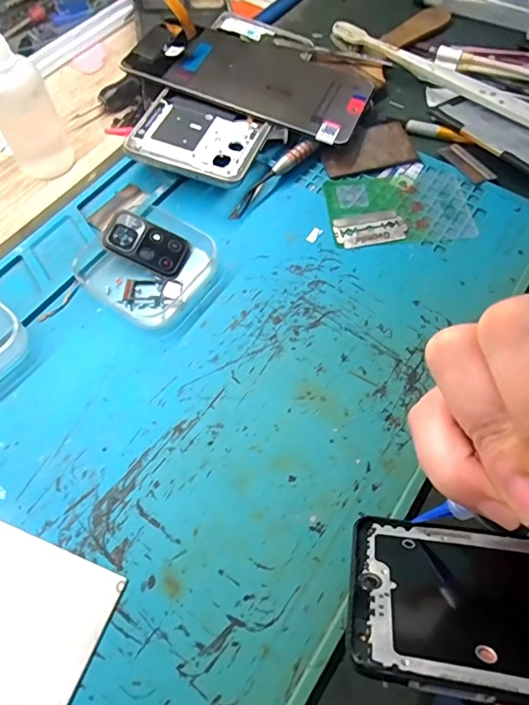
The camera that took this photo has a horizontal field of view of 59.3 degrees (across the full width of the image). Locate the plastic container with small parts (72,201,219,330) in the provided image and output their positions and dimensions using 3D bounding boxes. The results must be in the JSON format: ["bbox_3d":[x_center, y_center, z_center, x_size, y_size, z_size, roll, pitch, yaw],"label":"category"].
[{"bbox_3d":[-0.064,-0.052,0.255,0.068,0.016,0.064,31,67,13],"label":"plastic container with small parts"}]

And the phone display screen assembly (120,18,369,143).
[{"bbox_3d":[-0.008,-0.189,0.312,0.156,0.005,0.083,21,61,6],"label":"phone display screen assembly"}]

